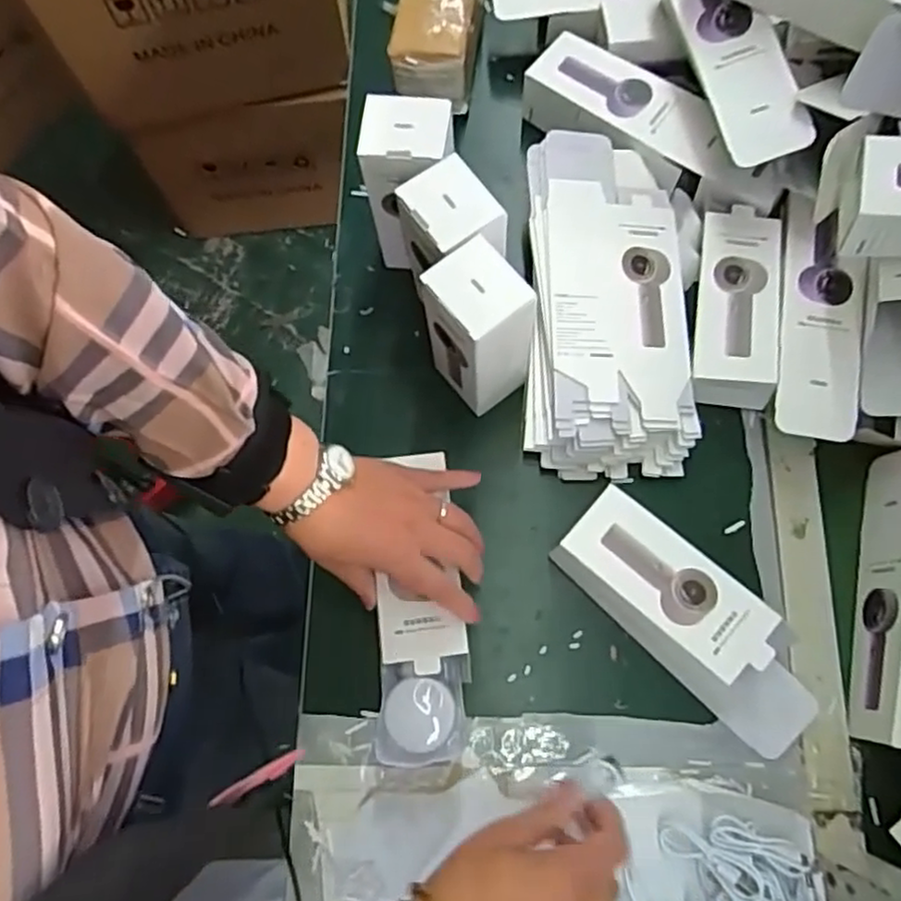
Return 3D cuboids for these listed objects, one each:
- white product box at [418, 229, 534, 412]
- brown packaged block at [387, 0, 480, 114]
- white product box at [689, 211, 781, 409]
[{"bbox_3d":[0.022,-0.093,0.588,0.057,0.179,0.073,-38,76,-9],"label":"white product box"},{"bbox_3d":[-0.008,-0.476,0.731,0.079,0.085,0.256,6,74,3],"label":"brown packaged block"},{"bbox_3d":[0.252,-0.130,0.630,0.069,0.048,0.169,8,74,4],"label":"white product box"}]

